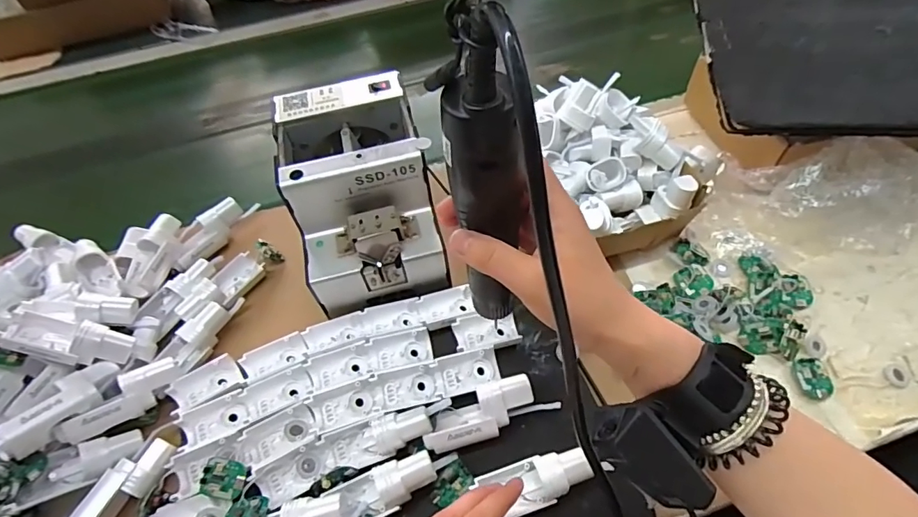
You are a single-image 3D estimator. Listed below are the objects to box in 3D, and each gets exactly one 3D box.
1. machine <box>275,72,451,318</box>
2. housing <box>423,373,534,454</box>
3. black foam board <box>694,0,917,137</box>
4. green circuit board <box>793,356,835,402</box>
[{"bbox_3d":[-0.092,-0.061,0.474,0.122,0.124,0.173,-14,55,-5],"label":"machine"},{"bbox_3d":[0.018,0.127,0.395,0.092,0.026,0.034,-32,58,0],"label":"housing"},{"bbox_3d":[0.430,-0.221,0.490,0.342,0.023,0.230,1,65,6],"label":"black foam board"},{"bbox_3d":[0.305,0.103,0.424,0.030,0.006,0.036,-12,55,-4],"label":"green circuit board"}]

